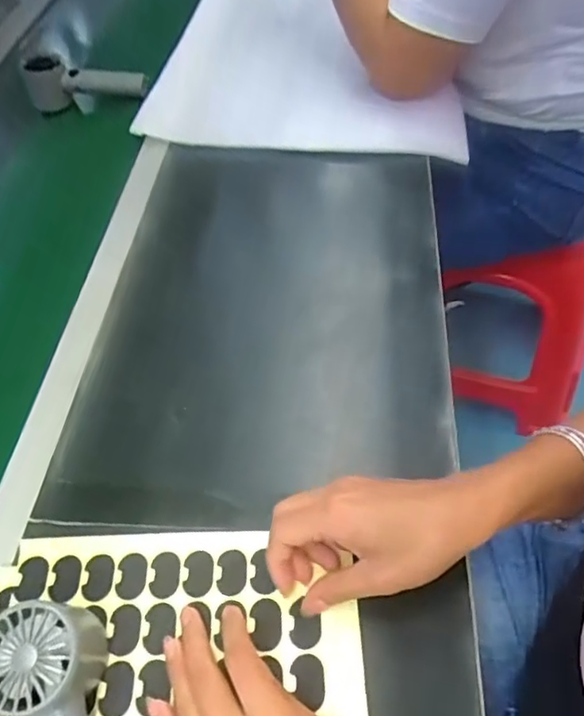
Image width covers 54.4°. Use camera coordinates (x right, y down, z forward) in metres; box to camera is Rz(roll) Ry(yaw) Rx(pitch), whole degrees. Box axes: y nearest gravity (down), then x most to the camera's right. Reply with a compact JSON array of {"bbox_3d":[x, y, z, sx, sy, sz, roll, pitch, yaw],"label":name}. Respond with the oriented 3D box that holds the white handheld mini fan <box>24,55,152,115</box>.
[{"bbox_3d":[-0.274,-0.363,0.745,0.153,0.060,0.045,4,53,9],"label":"white handheld mini fan"}]

